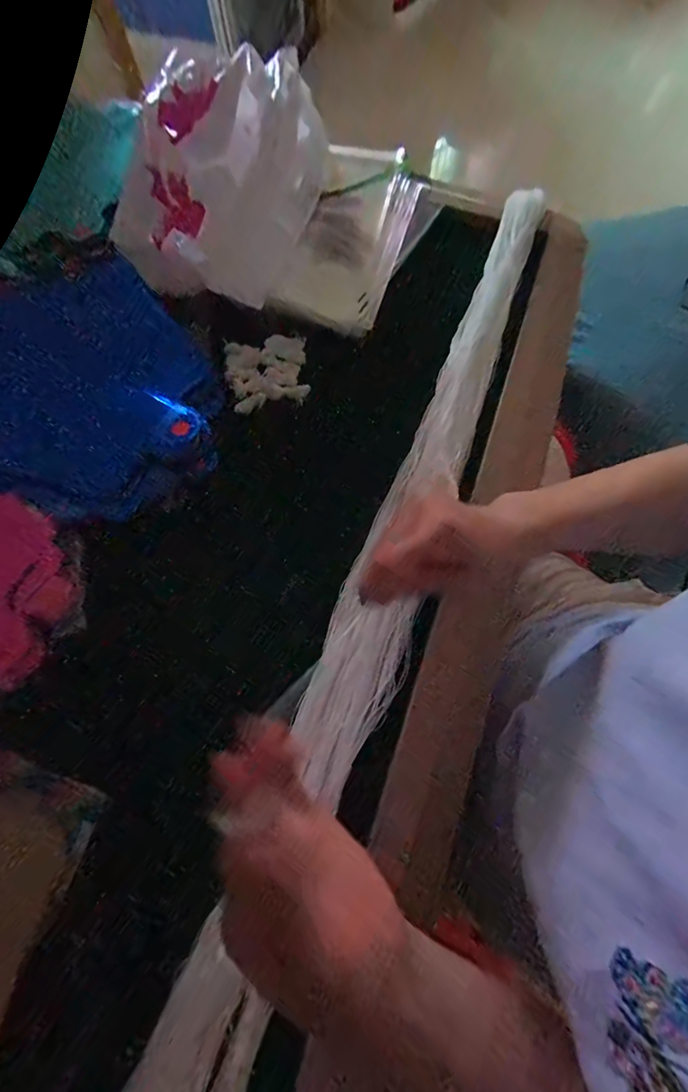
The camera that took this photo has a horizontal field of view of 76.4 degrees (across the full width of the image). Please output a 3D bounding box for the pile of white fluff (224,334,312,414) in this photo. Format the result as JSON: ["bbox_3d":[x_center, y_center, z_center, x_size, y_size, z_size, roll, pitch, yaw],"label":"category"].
[{"bbox_3d":[-0.074,-0.168,0.425,0.075,0.014,0.072,-12,75,-1],"label":"pile of white fluff"}]

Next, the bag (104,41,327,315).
[{"bbox_3d":[-0.126,-0.339,0.412,0.181,0.095,0.213,15,76,5],"label":"bag"}]

